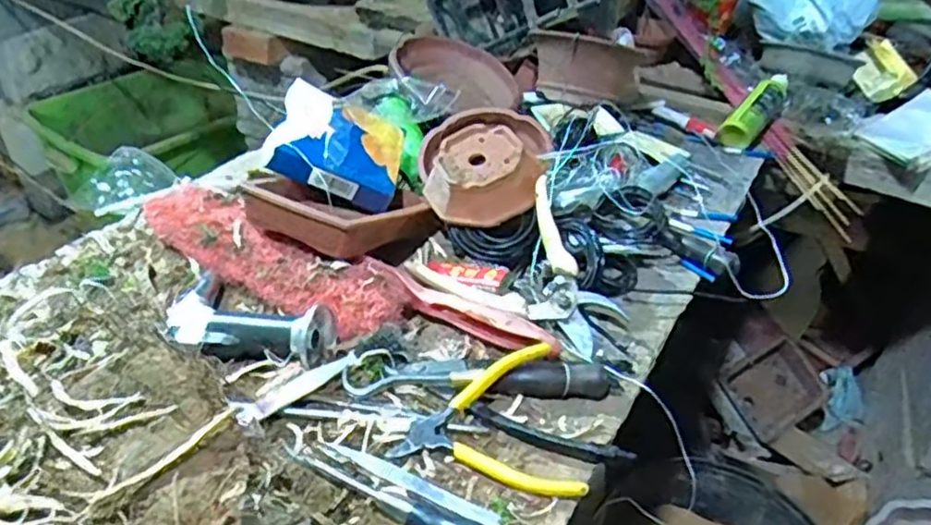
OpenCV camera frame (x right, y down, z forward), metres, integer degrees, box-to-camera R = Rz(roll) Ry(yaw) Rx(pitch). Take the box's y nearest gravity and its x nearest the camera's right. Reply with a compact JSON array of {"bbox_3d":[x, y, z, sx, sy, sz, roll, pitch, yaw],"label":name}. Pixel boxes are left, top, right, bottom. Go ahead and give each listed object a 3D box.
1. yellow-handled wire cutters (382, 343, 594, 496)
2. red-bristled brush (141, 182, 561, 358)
[{"bbox_3d":[0.024,0.092,0.442,0.117,0.029,0.093,10,37,10],"label":"yellow-handled wire cutters"},{"bbox_3d":[-0.110,0.009,0.535,0.368,0.034,0.072,19,39,20],"label":"red-bristled brush"}]

